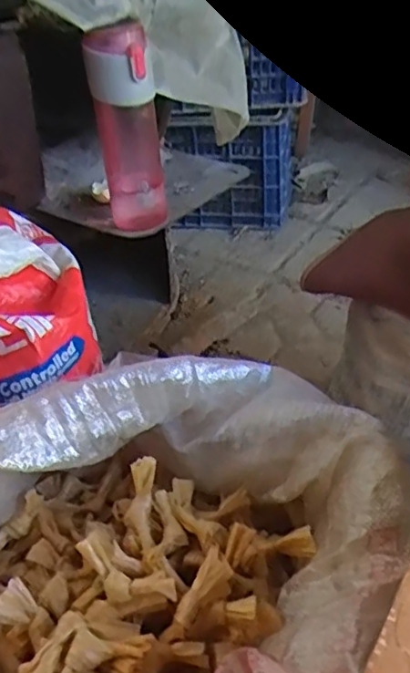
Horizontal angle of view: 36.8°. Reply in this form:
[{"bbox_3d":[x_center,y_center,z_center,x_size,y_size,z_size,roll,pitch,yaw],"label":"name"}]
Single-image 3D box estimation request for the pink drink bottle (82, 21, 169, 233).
[{"bbox_3d":[-0.089,-0.230,0.715,0.075,0.220,0.061,-6,39,-5],"label":"pink drink bottle"}]

